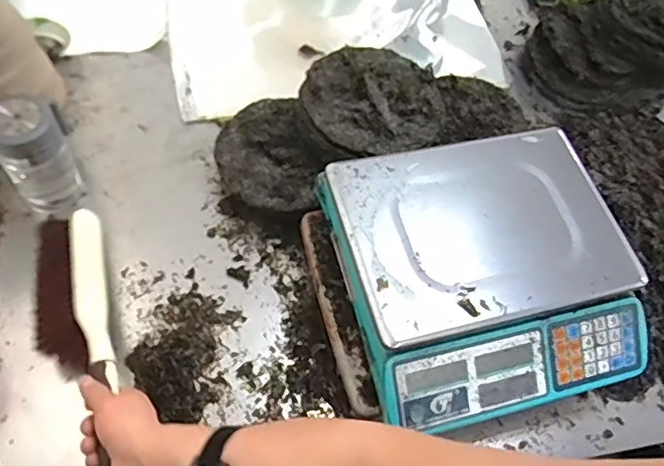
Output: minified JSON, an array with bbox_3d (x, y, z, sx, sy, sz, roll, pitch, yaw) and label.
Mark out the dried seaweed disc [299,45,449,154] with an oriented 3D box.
[{"bbox_3d":[0.059,-0.189,0.777,0.188,0.040,0.178,1,54,-1],"label":"dried seaweed disc"}]

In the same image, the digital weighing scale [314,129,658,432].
[{"bbox_3d":[0.178,0.040,0.654,0.317,0.112,0.289,-13,56,-11],"label":"digital weighing scale"}]

